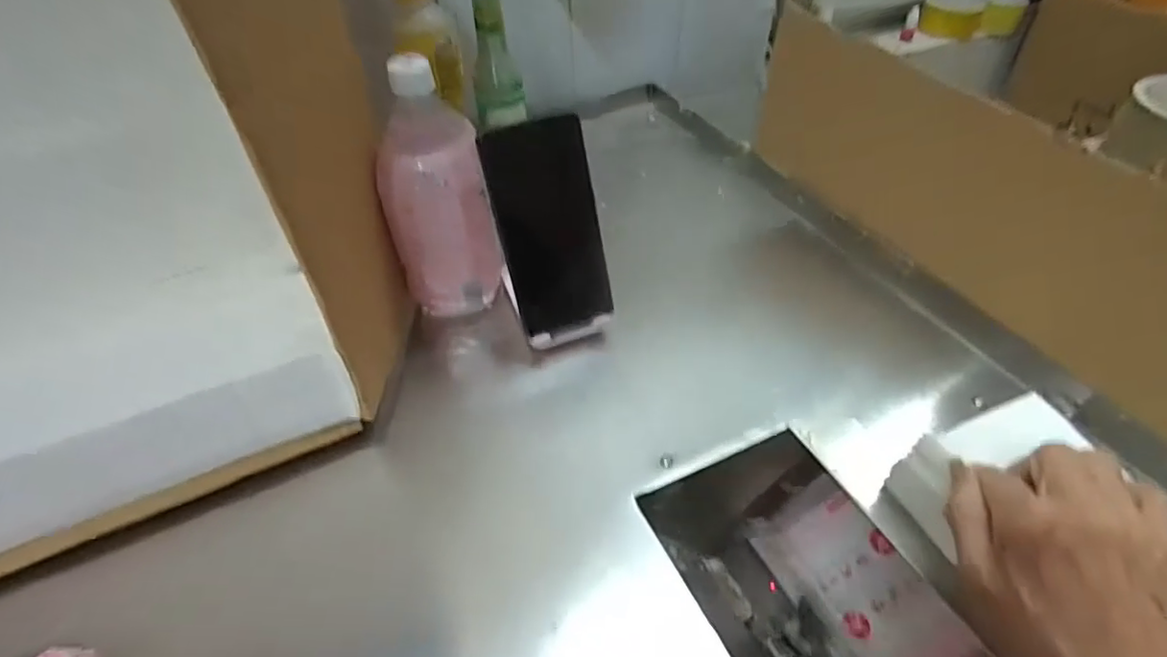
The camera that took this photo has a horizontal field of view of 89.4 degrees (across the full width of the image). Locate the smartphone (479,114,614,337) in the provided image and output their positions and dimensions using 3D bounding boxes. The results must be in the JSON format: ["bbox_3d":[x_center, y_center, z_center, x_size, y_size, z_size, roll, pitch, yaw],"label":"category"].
[{"bbox_3d":[-0.024,-0.074,0.448,0.075,0.157,0.007,-16,25,-11],"label":"smartphone"}]

